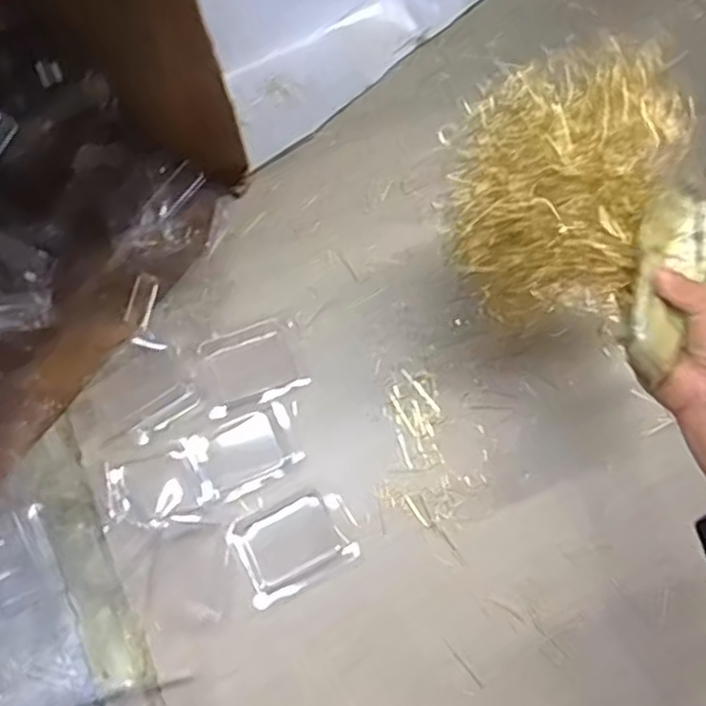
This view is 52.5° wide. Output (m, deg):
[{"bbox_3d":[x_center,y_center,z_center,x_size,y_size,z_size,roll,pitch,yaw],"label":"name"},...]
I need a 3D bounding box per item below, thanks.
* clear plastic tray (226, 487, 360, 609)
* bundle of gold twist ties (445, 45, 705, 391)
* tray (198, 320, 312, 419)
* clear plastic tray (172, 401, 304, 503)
[{"bbox_3d":[-0.045,0.150,0.570,0.095,0.025,0.070,-26,75,-6],"label":"clear plastic tray"},{"bbox_3d":[0.153,-0.091,0.449,0.175,0.101,0.149,30,77,9],"label":"bundle of gold twist ties"},{"bbox_3d":[-0.086,0.010,0.615,0.081,0.012,0.069,-18,74,-4],"label":"tray"},{"bbox_3d":[-0.092,0.083,0.590,0.091,0.012,0.060,-24,75,-5],"label":"clear plastic tray"}]

